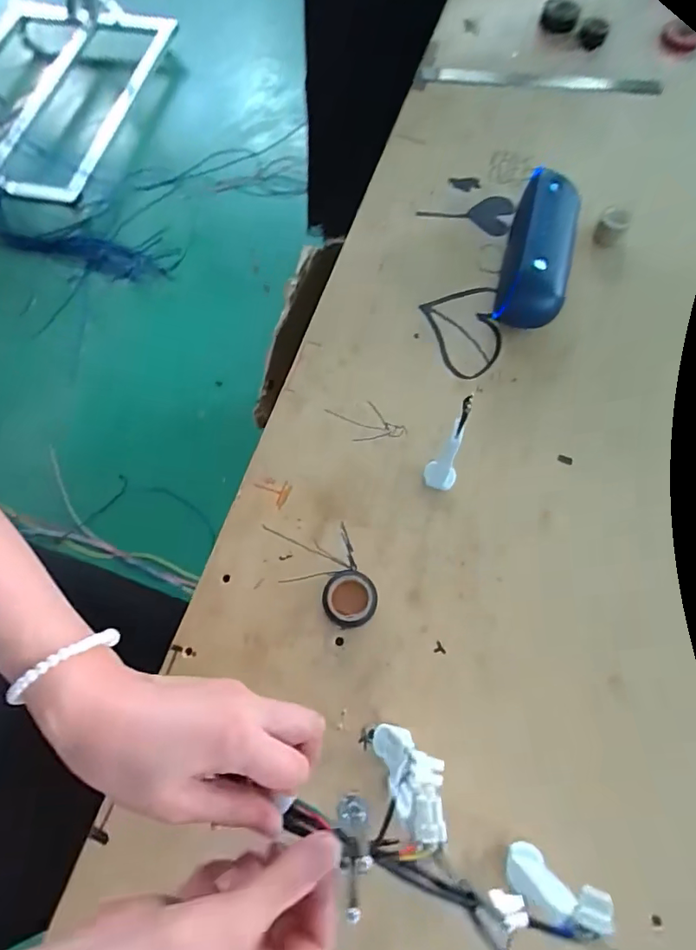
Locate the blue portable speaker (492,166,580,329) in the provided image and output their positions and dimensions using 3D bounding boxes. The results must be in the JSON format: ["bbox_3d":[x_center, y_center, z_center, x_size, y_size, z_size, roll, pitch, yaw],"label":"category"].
[{"bbox_3d":[0.206,-0.242,0.548,0.066,0.062,0.177,14,69,4],"label":"blue portable speaker"}]

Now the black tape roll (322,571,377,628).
[{"bbox_3d":[0.001,0.105,0.432,0.044,0.022,0.045,0,69,-1],"label":"black tape roll"}]

